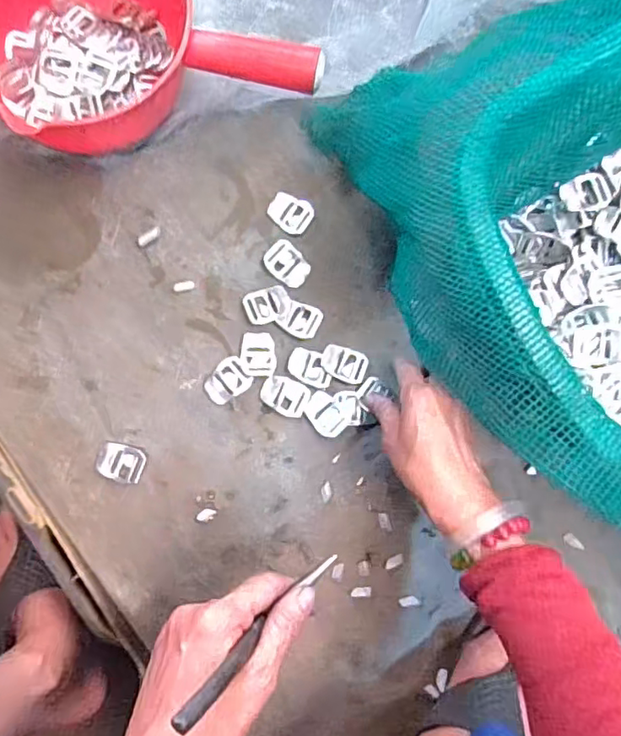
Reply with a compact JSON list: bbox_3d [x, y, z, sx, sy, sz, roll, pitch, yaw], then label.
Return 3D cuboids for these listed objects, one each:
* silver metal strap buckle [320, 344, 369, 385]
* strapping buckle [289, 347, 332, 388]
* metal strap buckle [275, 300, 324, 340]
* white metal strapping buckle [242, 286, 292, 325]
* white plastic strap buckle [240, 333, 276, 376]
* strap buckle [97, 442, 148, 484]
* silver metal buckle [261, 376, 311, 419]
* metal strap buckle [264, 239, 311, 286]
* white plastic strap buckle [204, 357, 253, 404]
[{"bbox_3d":[0.029,-0.003,0.480,0.038,0.005,0.028,20,83,-4],"label":"silver metal strap buckle"},{"bbox_3d":[0.000,0.000,0.475,0.038,0.004,0.027,20,83,-4],"label":"strapping buckle"},{"bbox_3d":[-0.008,-0.041,0.477,0.033,0.008,0.029,27,83,-3],"label":"metal strap buckle"},{"bbox_3d":[-0.036,-0.054,0.478,0.038,0.006,0.029,-14,87,-7],"label":"white metal strapping buckle"},{"bbox_3d":[-0.044,-0.011,0.470,0.028,0.004,0.037,-1,85,-6],"label":"white plastic strap buckle"},{"bbox_3d":[-0.153,0.076,0.452,0.038,0.007,0.028,15,84,-4],"label":"strap buckle"},{"bbox_3d":[-0.021,0.023,0.469,0.039,0.004,0.029,25,83,-3],"label":"silver metal buckle"},{"bbox_3d":[-0.020,-0.090,0.484,0.039,0.008,0.031,44,82,-1],"label":"metal strap buckle"},{"bbox_3d":[-0.070,0.012,0.467,0.038,0.005,0.030,-38,90,-8],"label":"white plastic strap buckle"}]

